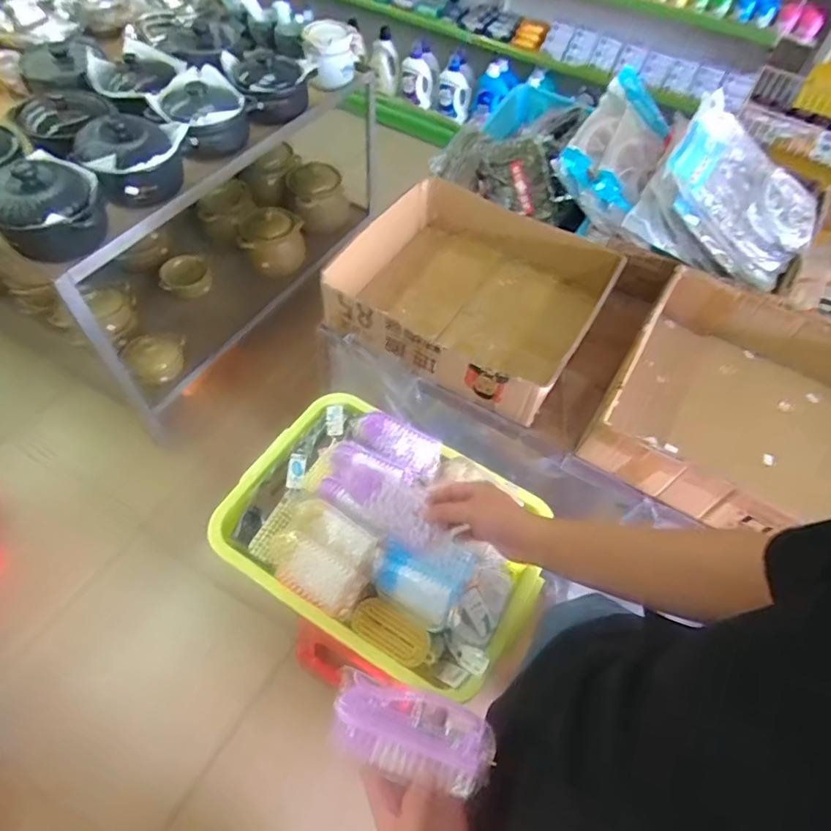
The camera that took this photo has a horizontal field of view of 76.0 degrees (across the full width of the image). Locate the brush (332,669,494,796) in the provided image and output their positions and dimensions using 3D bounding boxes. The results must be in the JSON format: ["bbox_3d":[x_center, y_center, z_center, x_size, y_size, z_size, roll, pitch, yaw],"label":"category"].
[{"bbox_3d":[-0.004,0.289,0.486,0.146,0.043,0.065,19,57,1],"label":"brush"}]

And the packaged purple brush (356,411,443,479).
[{"bbox_3d":[-0.027,0.043,0.871,0.142,0.037,0.058,26,58,13],"label":"packaged purple brush"}]

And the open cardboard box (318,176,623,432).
[{"bbox_3d":[0.111,-0.252,1.106,0.491,0.169,0.428,27,59,14],"label":"open cardboard box"}]

